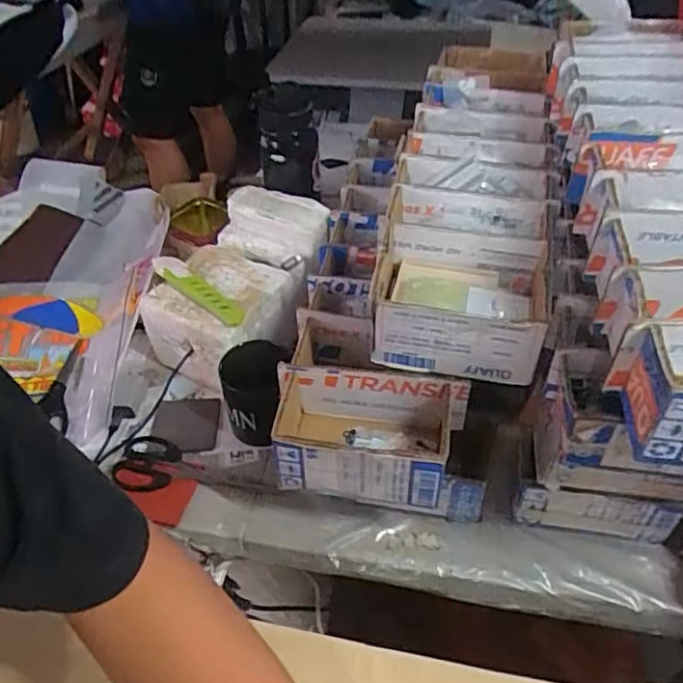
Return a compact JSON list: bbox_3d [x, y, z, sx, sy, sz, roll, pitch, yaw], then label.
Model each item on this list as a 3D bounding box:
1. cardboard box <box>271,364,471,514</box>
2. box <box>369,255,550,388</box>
[{"bbox_3d":[0.022,0.093,0.583,0.180,0.083,0.099,7,45,7],"label":"cardboard box"},{"bbox_3d":[0.116,-0.040,0.591,0.154,0.074,0.131,7,46,11],"label":"box"}]

